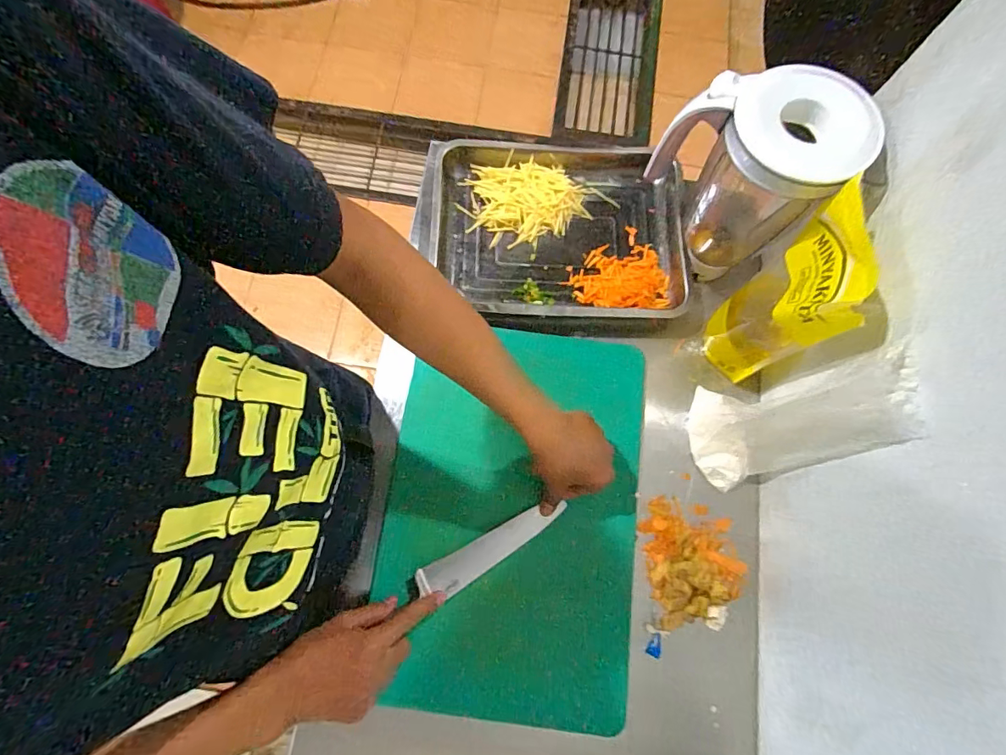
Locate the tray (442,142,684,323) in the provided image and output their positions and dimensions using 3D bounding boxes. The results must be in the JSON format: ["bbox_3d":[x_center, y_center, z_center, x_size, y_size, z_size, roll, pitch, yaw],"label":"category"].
[{"bbox_3d":[0.079,-0.203,0.660,0.341,0.043,0.263,3,76,-1],"label":"tray"}]

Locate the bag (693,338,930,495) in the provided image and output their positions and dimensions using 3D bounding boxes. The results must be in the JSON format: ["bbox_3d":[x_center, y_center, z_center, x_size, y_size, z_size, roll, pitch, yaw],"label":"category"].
[{"bbox_3d":[0.294,0.048,0.499,0.101,0.234,0.123,-3,76,-2],"label":"bag"}]

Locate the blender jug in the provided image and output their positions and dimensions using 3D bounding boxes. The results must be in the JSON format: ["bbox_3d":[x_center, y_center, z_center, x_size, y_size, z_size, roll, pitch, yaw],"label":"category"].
[{"bbox_3d":[0.273,-0.240,0.554,0.182,0.229,0.137,40,78,8],"label":"blender jug"}]

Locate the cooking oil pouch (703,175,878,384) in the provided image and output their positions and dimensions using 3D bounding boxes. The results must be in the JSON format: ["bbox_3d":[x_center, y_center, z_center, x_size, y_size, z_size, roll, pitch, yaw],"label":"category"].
[{"bbox_3d":[0.317,-0.081,0.528,0.075,0.256,0.129,9,76,-4],"label":"cooking oil pouch"}]

